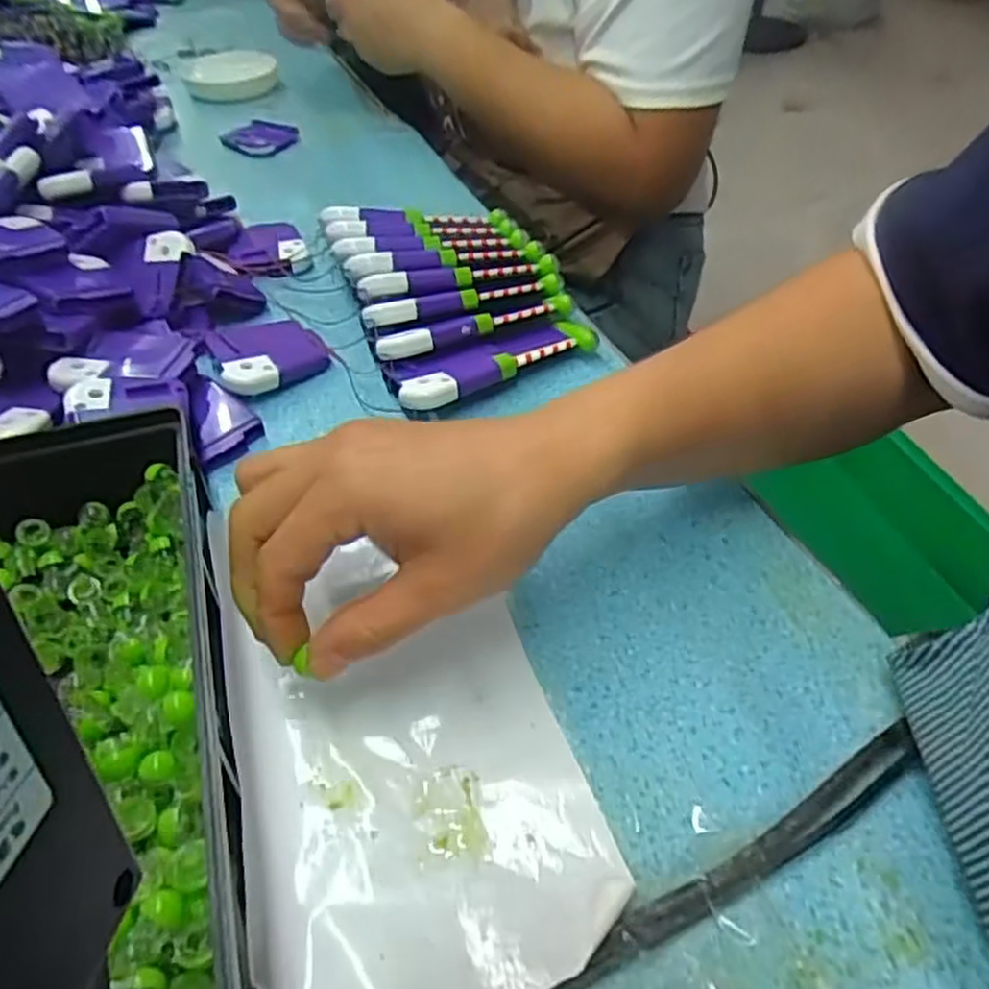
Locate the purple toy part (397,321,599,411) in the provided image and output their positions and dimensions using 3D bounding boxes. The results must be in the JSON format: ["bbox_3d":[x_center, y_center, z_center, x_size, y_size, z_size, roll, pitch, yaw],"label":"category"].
[{"bbox_3d":[0.001,-0.071,0.412,0.117,0.019,0.033,-24,51,-22],"label":"purple toy part"}]

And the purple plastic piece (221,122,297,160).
[{"bbox_3d":[-0.212,-0.314,0.668,0.062,0.014,0.055,29,53,26],"label":"purple plastic piece"}]

